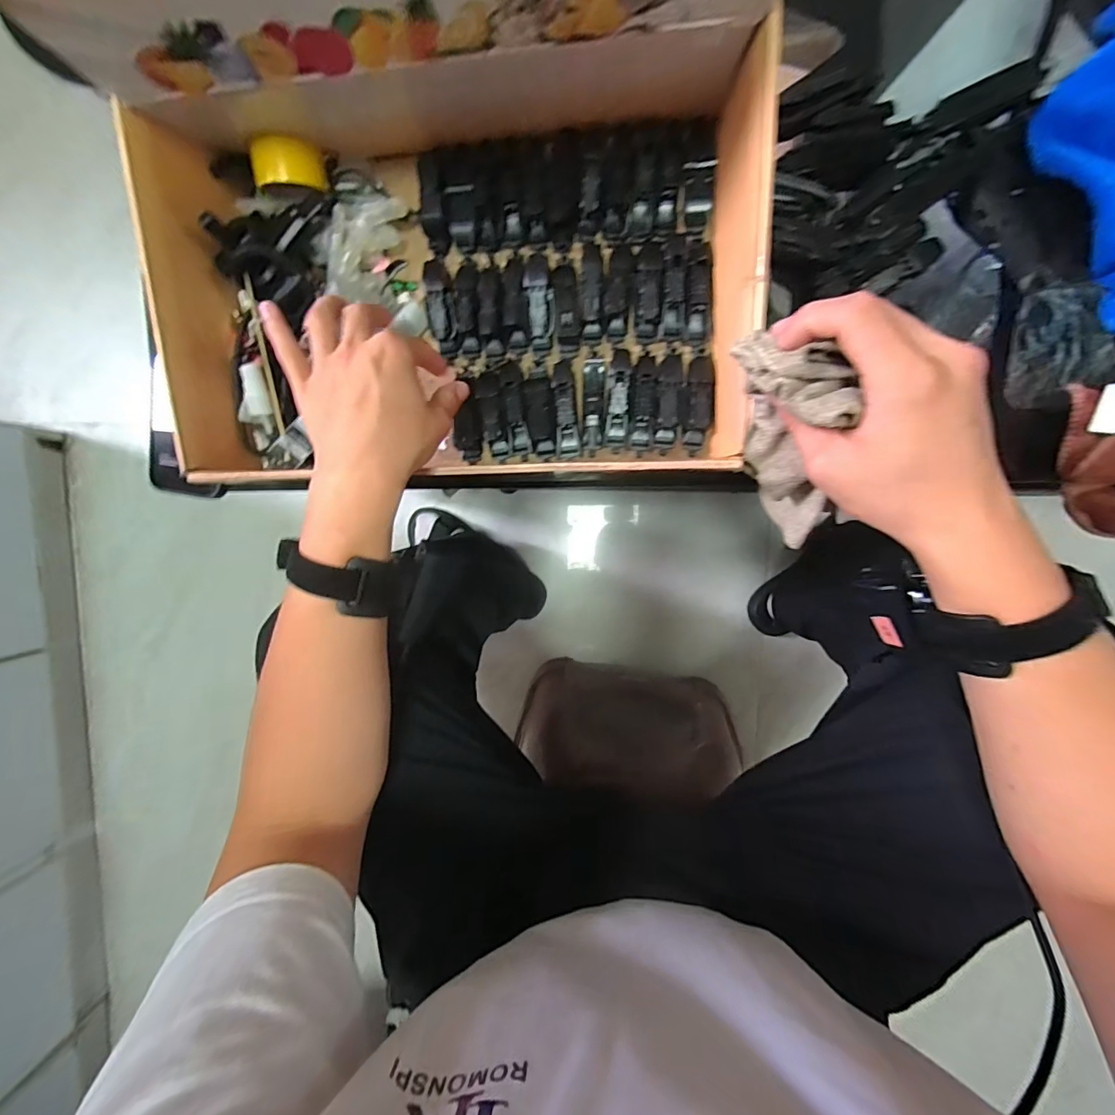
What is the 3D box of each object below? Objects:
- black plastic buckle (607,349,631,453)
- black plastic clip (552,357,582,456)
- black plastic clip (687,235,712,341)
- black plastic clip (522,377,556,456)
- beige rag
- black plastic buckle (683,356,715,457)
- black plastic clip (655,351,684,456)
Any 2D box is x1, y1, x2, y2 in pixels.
[{"bbox_3d":[0.050,-0.126,0.376,0.016,0.018,0.076,2,96,7],"label":"black plastic buckle"},{"bbox_3d":[0.006,-0.123,0.384,0.019,0.027,0.077,-5,95,7],"label":"black plastic clip"},{"bbox_3d":[0.110,-0.213,0.365,0.019,0.018,0.079,0,95,7],"label":"black plastic clip"},{"bbox_3d":[-0.013,-0.114,0.383,0.024,0.011,0.060,-5,111,7],"label":"black plastic clip"},{"bbox_3d":[0.141,-0.064,0.283,0.038,0.073,0.130,-18,135,8],"label":"beige rag"},{"bbox_3d":[0.113,-0.122,0.372,0.020,0.021,0.076,3,96,6],"label":"black plastic buckle"},{"bbox_3d":[0.089,-0.125,0.374,0.019,0.022,0.077,4,96,6],"label":"black plastic clip"}]

